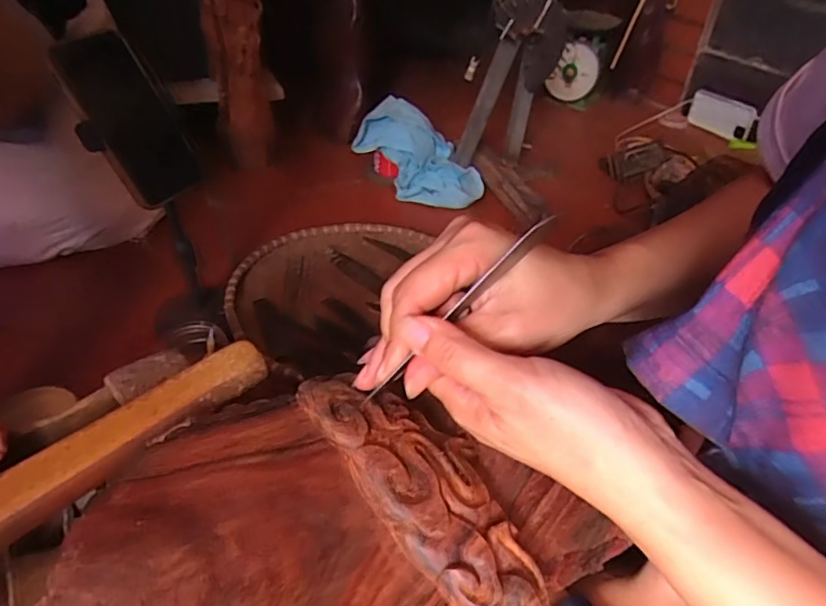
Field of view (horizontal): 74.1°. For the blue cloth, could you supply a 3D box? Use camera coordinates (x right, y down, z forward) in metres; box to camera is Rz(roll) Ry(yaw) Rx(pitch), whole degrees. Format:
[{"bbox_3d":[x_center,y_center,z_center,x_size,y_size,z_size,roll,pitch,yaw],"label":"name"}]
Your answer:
[{"bbox_3d":[0.016,-0.263,0.961,0.216,0.137,0.097,20,41,22],"label":"blue cloth"}]

